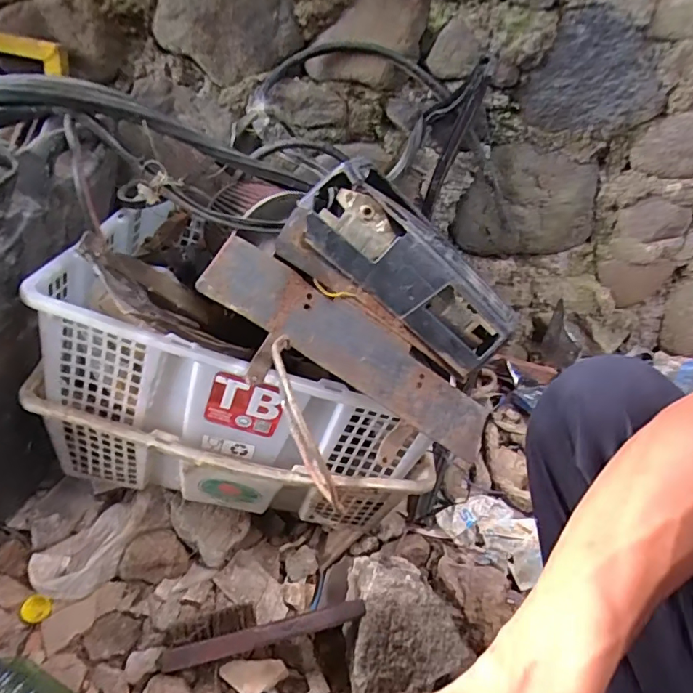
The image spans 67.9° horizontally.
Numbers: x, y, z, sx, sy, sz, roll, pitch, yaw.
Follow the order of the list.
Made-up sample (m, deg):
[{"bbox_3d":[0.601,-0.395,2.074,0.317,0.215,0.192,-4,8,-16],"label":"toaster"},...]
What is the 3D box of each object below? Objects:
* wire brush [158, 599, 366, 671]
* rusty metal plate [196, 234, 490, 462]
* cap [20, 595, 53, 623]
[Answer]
[{"bbox_3d":[-0.098,0.320,0.587,0.236,0.022,0.043,-13,40,3],"label":"wire brush"},{"bbox_3d":[0.014,0.005,0.532,0.338,0.011,0.075,32,60,-17],"label":"rusty metal plate"},{"bbox_3d":[-0.377,0.318,0.624,0.031,0.010,0.031,3,39,-2],"label":"cap"}]

